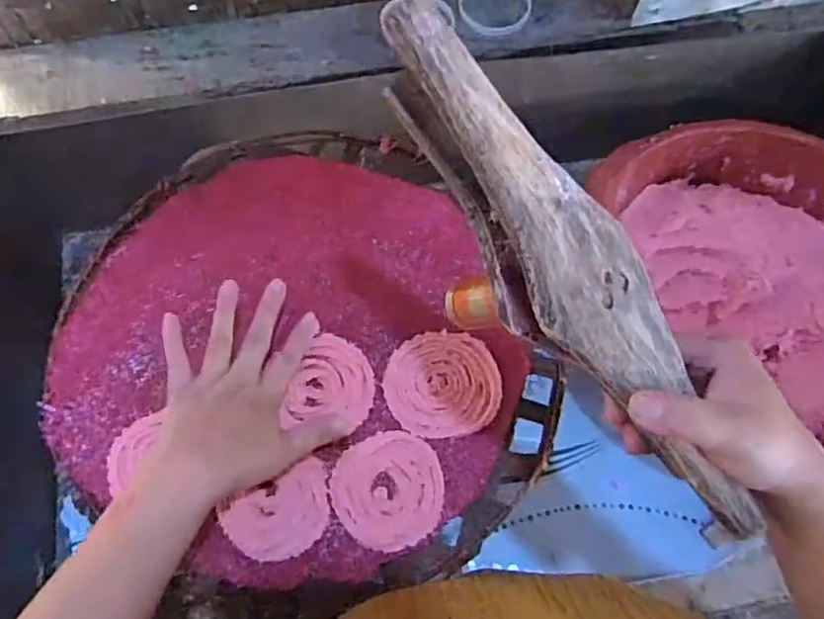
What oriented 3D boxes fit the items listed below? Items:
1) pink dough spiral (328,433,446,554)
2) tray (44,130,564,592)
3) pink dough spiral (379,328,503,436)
[{"bbox_3d":[-0.017,0.126,0.438,0.075,0.006,0.078,1,68,-1],"label":"pink dough spiral"},{"bbox_3d":[-0.094,0.028,0.485,0.341,0.021,0.378,-23,71,-11],"label":"tray"},{"bbox_3d":[0.023,0.055,0.470,0.084,0.008,0.080,1,68,-1],"label":"pink dough spiral"}]

